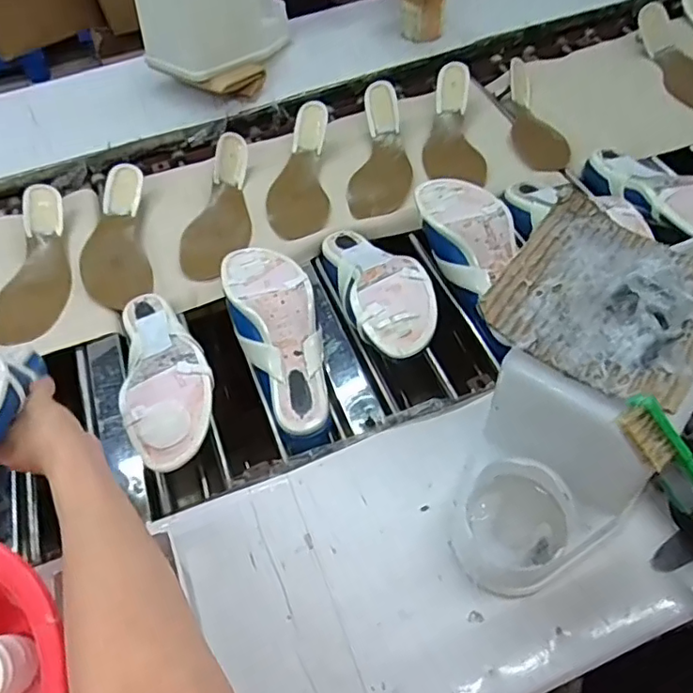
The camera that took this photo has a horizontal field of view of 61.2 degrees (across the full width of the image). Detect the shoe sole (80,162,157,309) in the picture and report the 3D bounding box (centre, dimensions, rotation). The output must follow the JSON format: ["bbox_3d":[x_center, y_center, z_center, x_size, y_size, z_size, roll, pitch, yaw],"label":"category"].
[{"bbox_3d":[-0.327,-0.156,0.829,0.084,0.054,0.231,-11,55,-5],"label":"shoe sole"}]

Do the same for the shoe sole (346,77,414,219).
[{"bbox_3d":[0.053,-0.296,0.896,0.094,0.043,0.241,2,68,5],"label":"shoe sole"}]

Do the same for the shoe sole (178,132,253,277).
[{"bbox_3d":[-0.188,-0.205,0.841,0.090,0.045,0.253,-3,54,1],"label":"shoe sole"}]

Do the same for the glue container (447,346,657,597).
[{"bbox_3d":[0.153,0.115,0.455,0.131,0.161,0.117,23,59,18],"label":"glue container"}]

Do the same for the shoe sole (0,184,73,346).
[{"bbox_3d":[-0.422,-0.116,0.801,0.089,0.051,0.255,-3,54,1],"label":"shoe sole"}]

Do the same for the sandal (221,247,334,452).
[{"bbox_3d":[-0.073,-0.012,0.662,0.095,0.049,0.263,-17,68,-9],"label":"sandal"}]

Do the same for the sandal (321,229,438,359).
[{"bbox_3d":[0.032,-0.068,0.694,0.094,0.061,0.255,-20,40,-11],"label":"sandal"}]

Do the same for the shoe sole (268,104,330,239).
[{"bbox_3d":[-0.065,-0.264,0.884,0.088,0.026,0.233,4,70,6],"label":"shoe sole"}]

